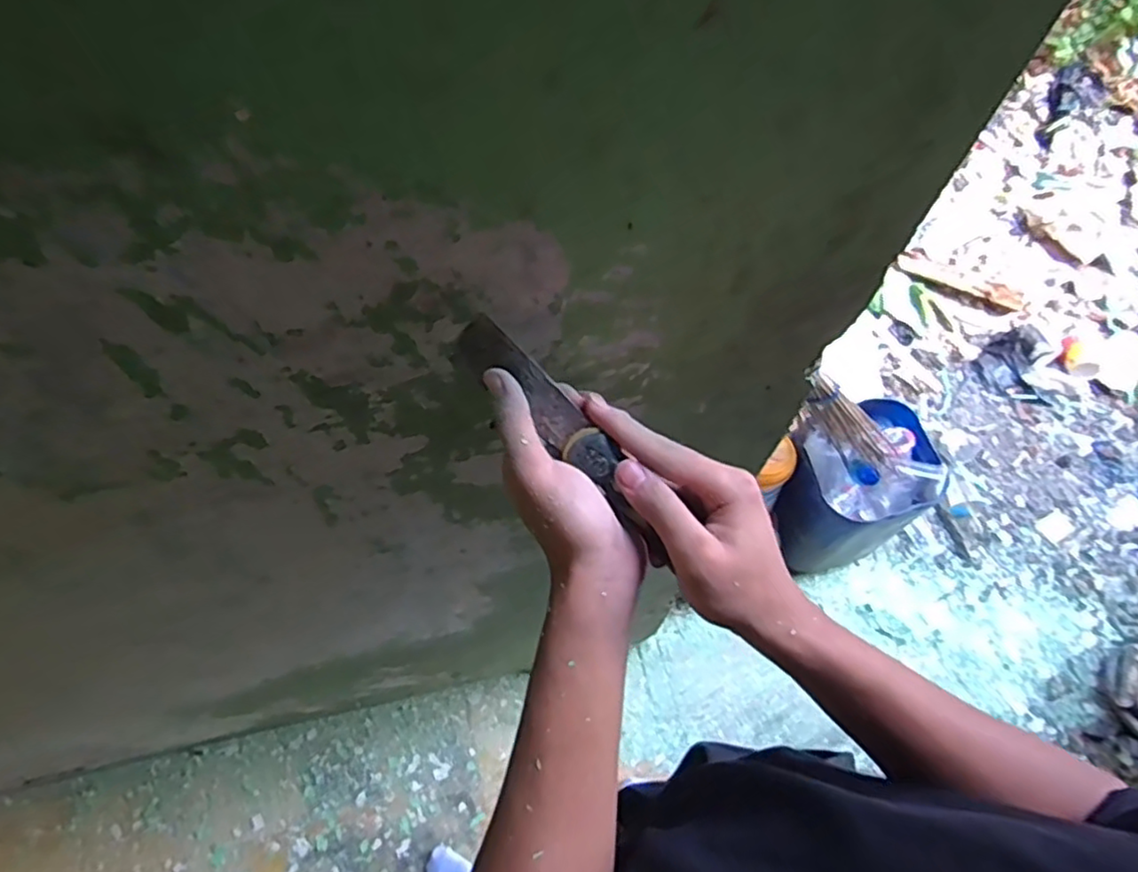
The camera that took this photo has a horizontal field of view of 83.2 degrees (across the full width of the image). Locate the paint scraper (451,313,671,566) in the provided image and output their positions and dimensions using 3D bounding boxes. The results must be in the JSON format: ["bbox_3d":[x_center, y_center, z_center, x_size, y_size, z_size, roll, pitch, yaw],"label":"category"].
[{"bbox_3d":[0.004,0.000,0.371,0.171,0.030,0.020,49,31,-8],"label":"paint scraper"}]

